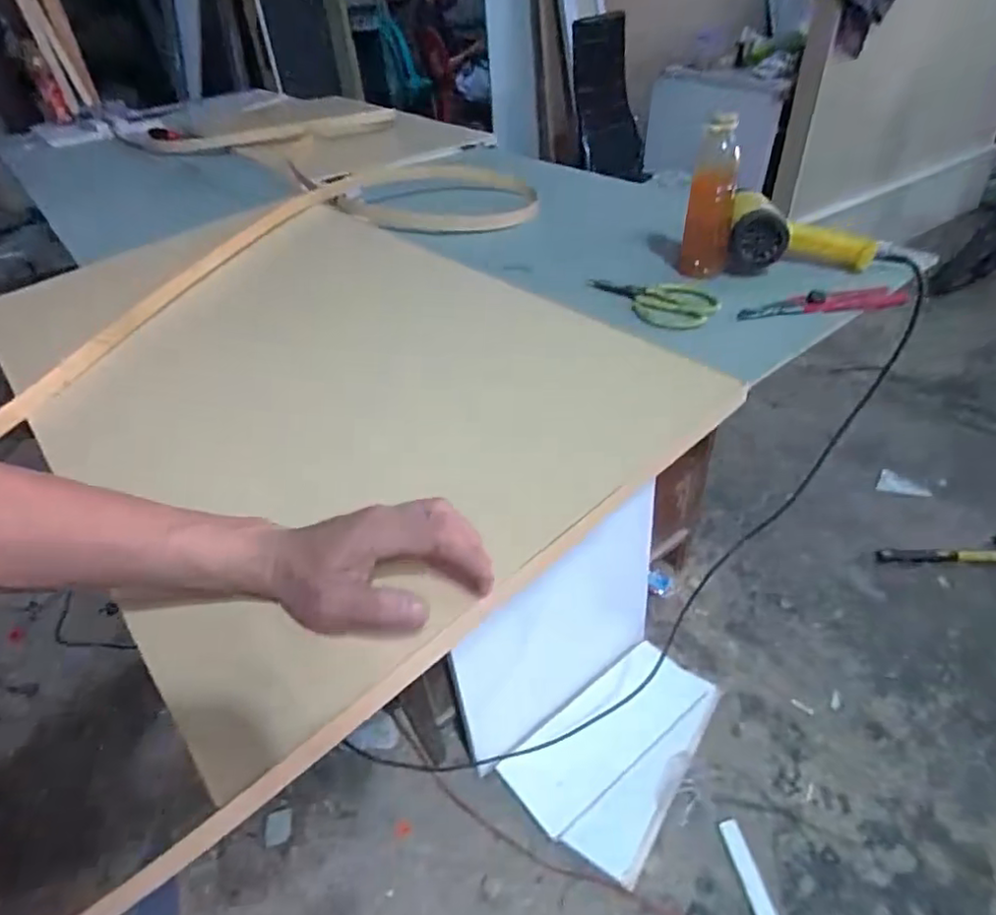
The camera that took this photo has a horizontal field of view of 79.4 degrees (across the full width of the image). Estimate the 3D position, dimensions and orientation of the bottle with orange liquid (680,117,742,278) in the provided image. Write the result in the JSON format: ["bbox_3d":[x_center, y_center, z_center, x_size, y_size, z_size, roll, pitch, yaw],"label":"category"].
[{"bbox_3d":[0.271,-0.315,0.761,0.059,0.170,0.052,11,42,18],"label":"bottle with orange liquid"}]

